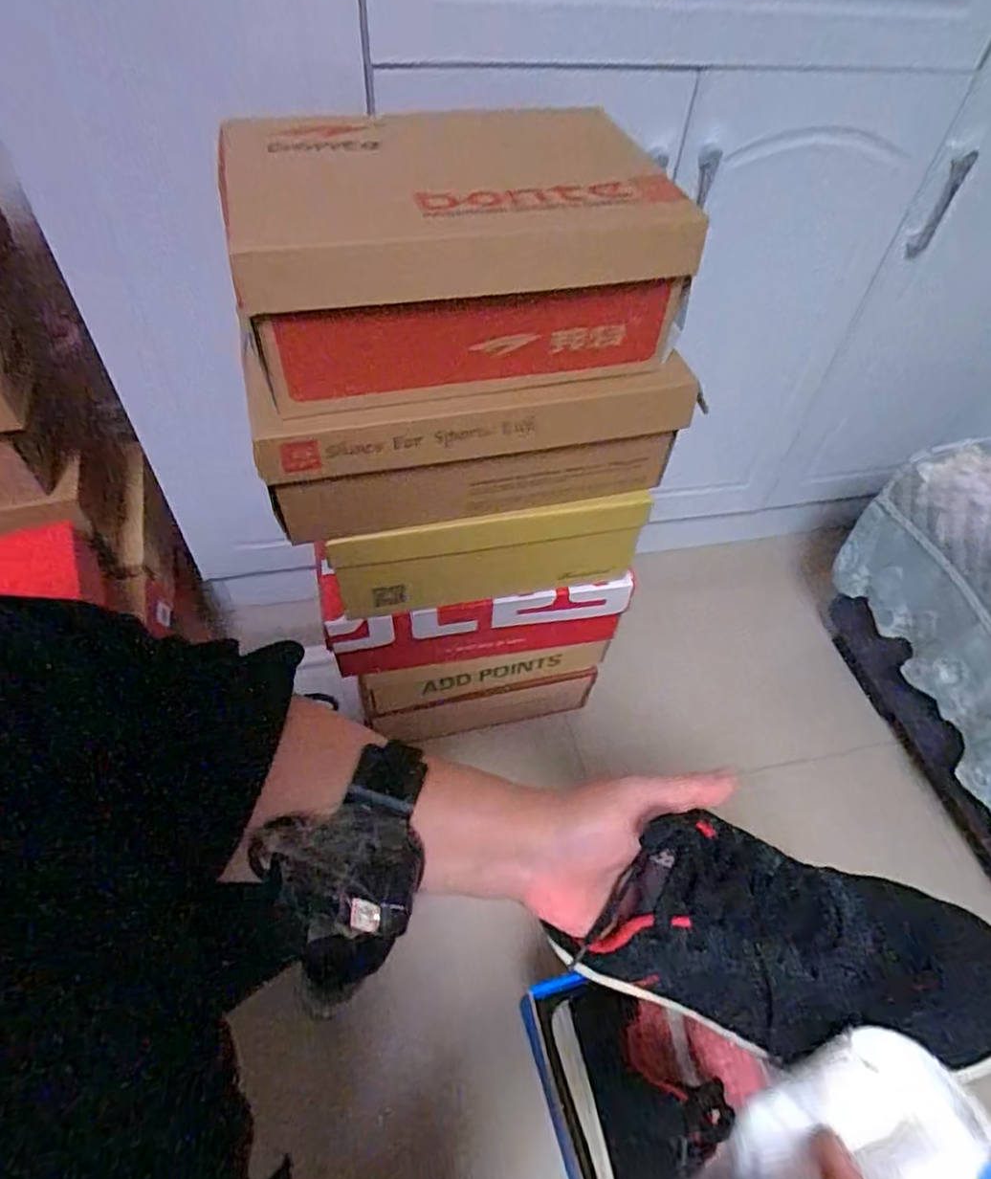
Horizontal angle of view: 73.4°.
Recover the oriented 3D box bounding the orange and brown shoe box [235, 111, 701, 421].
[{"bbox_3d":[-0.030,-0.261,0.508,0.306,0.122,0.206,-10,53,-11],"label":"orange and brown shoe box"}]

